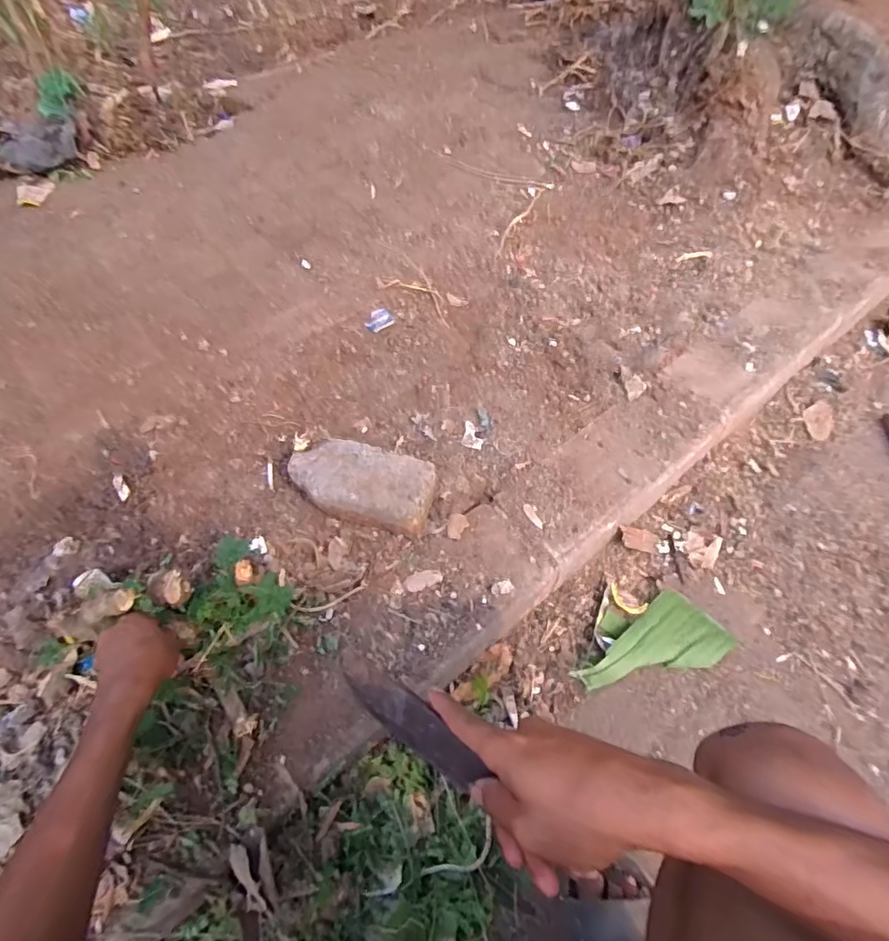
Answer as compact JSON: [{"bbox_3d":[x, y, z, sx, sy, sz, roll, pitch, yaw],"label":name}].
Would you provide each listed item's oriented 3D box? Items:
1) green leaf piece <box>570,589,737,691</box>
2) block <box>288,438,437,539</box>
[{"bbox_3d":[0.305,0.261,0.782,0.227,0.035,0.110,-26,62,-18],"label":"green leaf piece"},{"bbox_3d":[-0.120,0.021,0.769,0.208,0.071,0.102,17,54,9],"label":"block"}]

